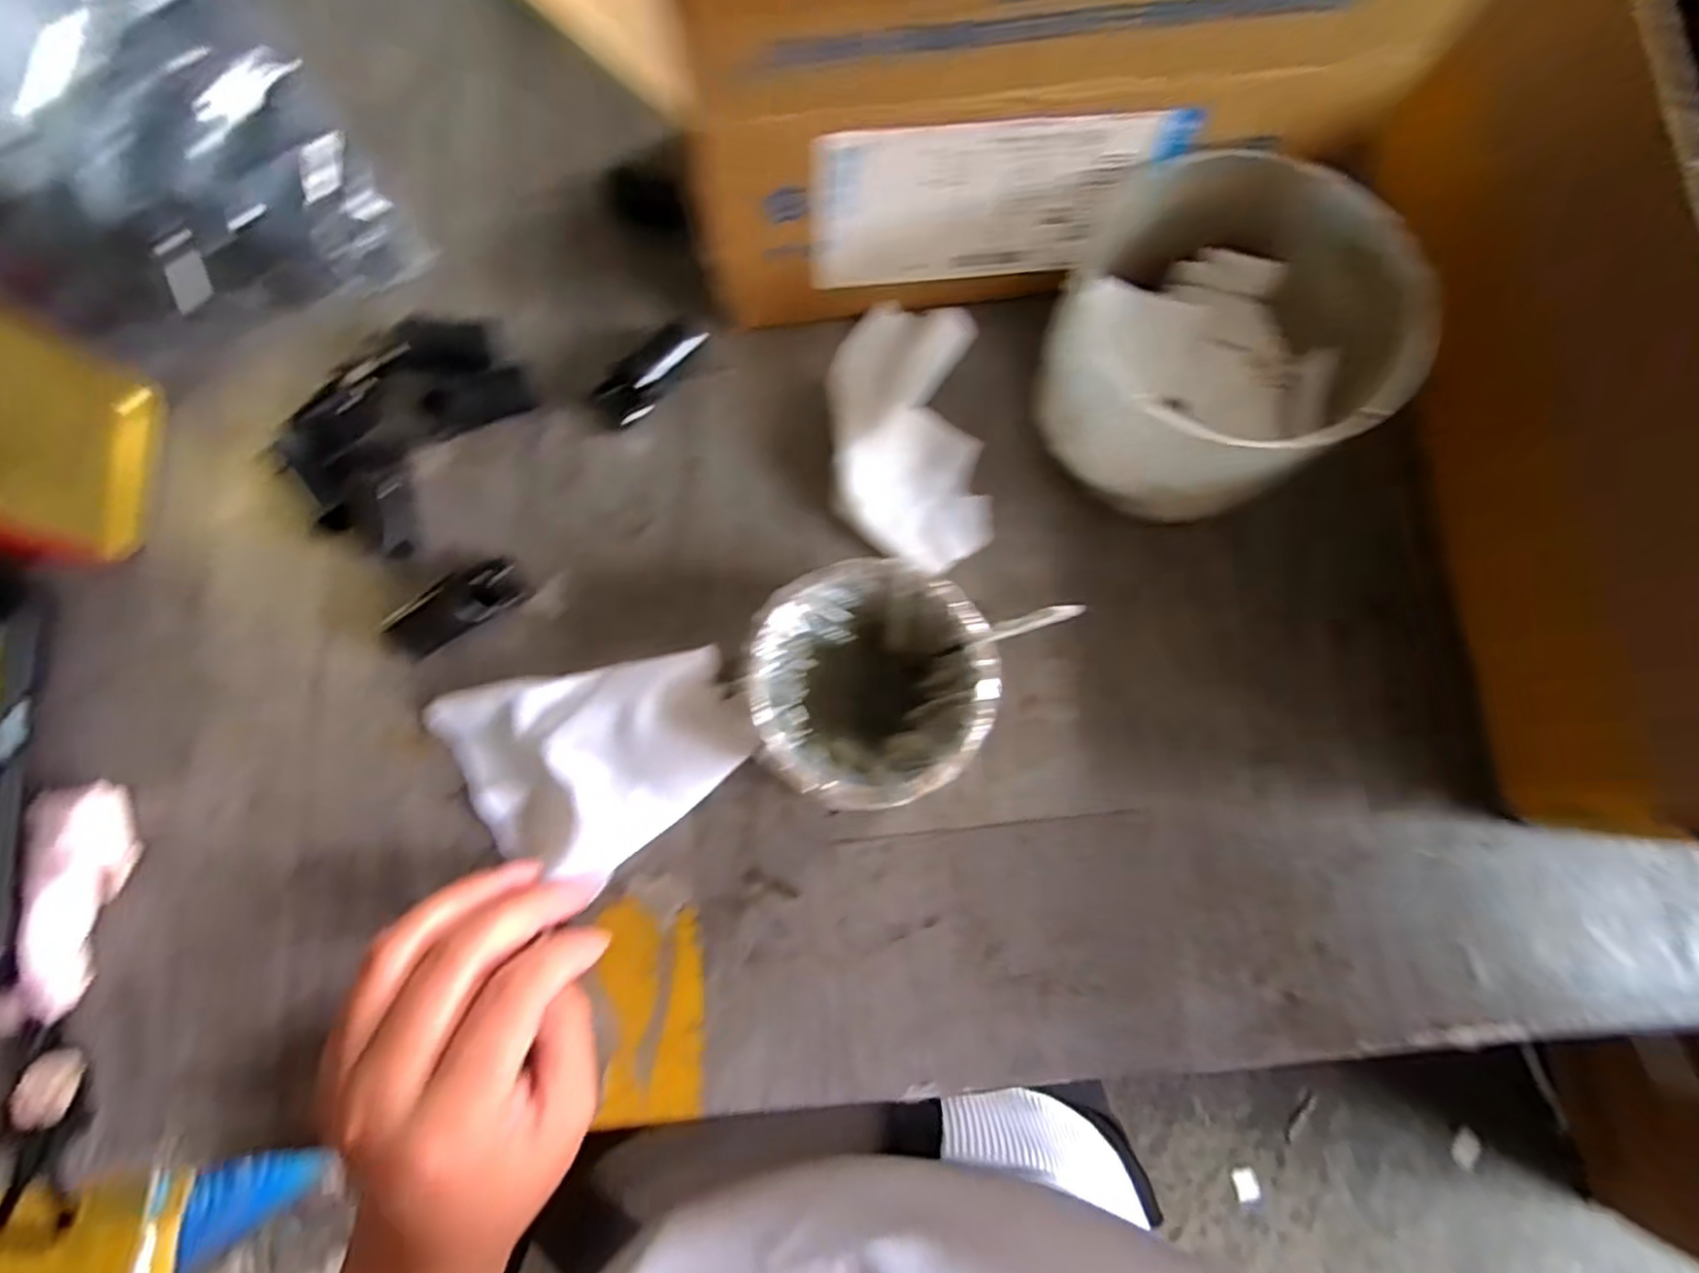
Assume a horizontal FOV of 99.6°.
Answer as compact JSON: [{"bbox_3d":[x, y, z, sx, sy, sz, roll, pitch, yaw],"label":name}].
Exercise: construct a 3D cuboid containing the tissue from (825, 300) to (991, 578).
[{"bbox_3d":[0.025,-0.088,0.308,0.064,0.016,0.118,-4,80,-1],"label":"tissue"}]

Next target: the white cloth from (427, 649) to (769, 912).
[{"bbox_3d":[-0.097,0.050,0.278,0.119,0.020,0.075,-9,80,-2],"label":"white cloth"}]

